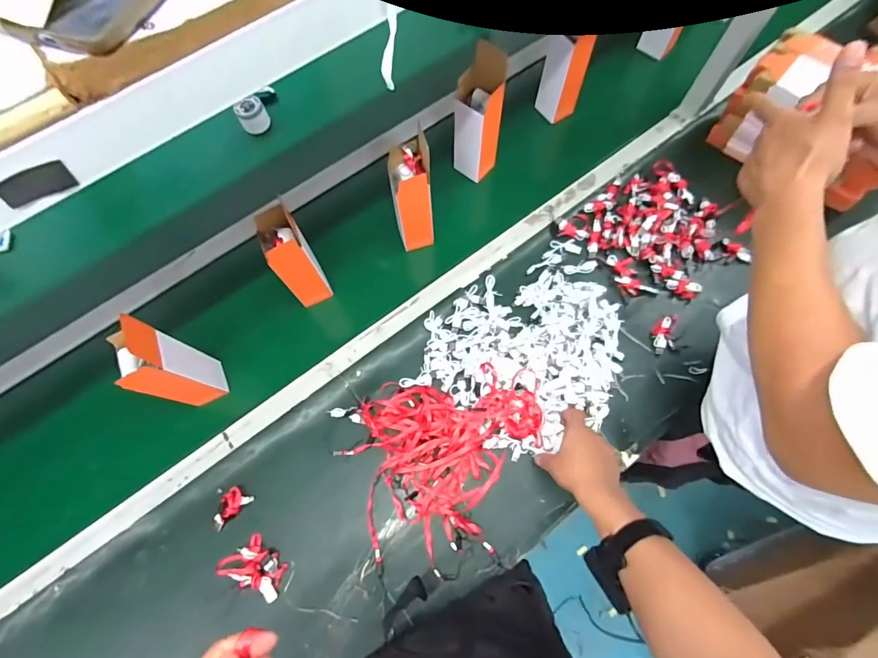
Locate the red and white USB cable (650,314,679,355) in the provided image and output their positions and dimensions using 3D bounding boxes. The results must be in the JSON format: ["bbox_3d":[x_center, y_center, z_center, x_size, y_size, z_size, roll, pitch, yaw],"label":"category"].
[{"bbox_3d":[0.396,0.010,0.728,0.045,0.009,0.070,3,71,3],"label":"red and white USB cable"}]

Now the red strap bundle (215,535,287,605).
[{"bbox_3d":[-0.276,0.360,0.629,0.094,0.023,0.062,28,74,11],"label":"red strap bundle"}]

